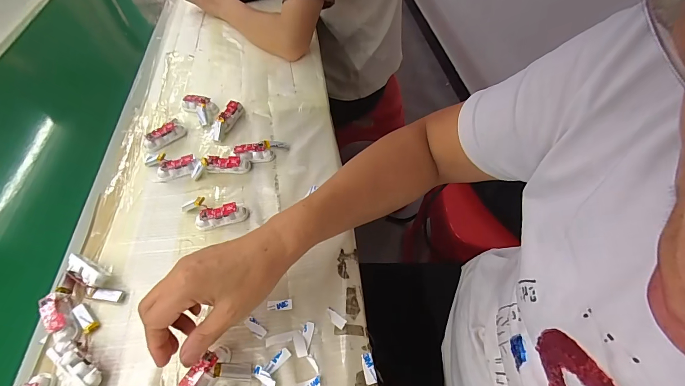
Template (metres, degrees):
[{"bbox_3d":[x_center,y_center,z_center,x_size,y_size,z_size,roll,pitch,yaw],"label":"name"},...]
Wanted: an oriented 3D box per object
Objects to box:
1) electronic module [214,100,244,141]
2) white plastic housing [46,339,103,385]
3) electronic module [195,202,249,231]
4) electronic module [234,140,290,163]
[{"bbox_3d":[-0.180,-0.114,0.522,0.020,0.023,0.075,16,55,16],"label":"electronic module"},{"bbox_3d":[-0.251,0.162,0.316,0.063,0.019,0.019,28,59,23],"label":"white plastic housing"},{"bbox_3d":[-0.151,0.028,0.416,0.062,0.020,0.020,-11,53,-5],"label":"electronic module"},{"bbox_3d":[-0.115,-0.060,0.480,0.074,0.022,0.022,-10,52,-4],"label":"electronic module"}]

